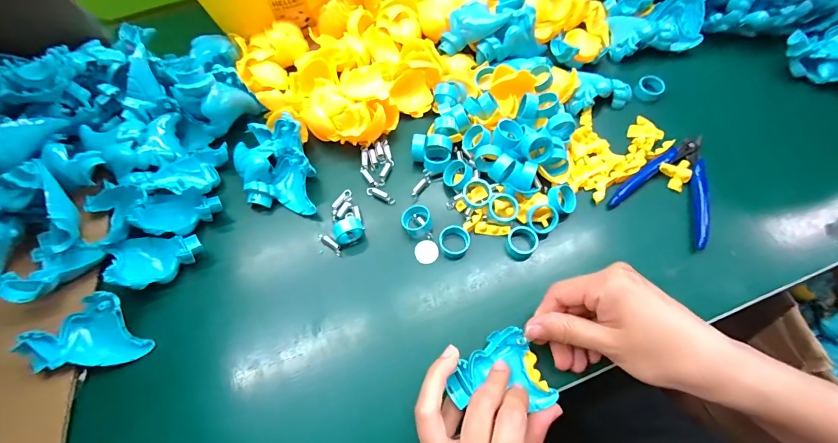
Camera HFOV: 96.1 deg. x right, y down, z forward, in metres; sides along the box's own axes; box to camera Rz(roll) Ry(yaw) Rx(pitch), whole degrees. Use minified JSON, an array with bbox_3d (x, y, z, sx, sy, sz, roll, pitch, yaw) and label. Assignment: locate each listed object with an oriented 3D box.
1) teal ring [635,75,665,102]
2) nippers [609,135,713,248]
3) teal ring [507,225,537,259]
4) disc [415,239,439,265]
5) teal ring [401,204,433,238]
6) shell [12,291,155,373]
[{"bbox_3d":[0.239,-0.138,0.391,0.025,0.016,0.020,37,71,18],"label":"teal ring"},{"bbox_3d":[0.231,-0.039,0.341,0.078,0.017,0.105,29,68,15],"label":"nippers"},{"bbox_3d":[0.088,0.018,0.321,0.025,0.013,0.025,-1,64,2],"label":"teal ring"},{"bbox_3d":[0.007,0.026,0.326,0.020,0.005,0.021,-1,64,2],"label":"disc"},{"bbox_3d":[-0.002,-0.001,0.330,0.025,0.012,0.026,-1,64,2],"label":"teal ring"},{"bbox_3d":[-0.248,0.086,0.287,0.070,0.043,0.050,-14,64,-5],"label":"shell"}]

